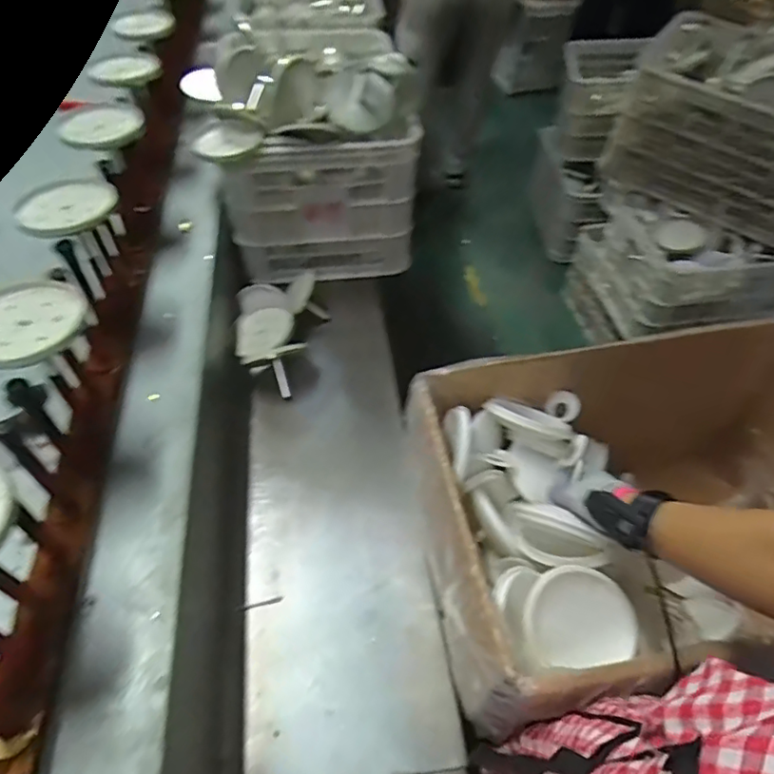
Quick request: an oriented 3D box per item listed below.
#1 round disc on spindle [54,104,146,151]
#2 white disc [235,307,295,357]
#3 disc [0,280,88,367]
[{"bbox_3d":[-0.396,-0.363,0.775,0.115,0.022,0.121,-17,51,-14],"label":"round disc on spindle"},{"bbox_3d":[-0.205,-0.098,0.931,0.102,0.010,0.098,-8,60,14],"label":"white disc"},{"bbox_3d":[-0.349,-0.064,0.539,0.108,0.014,0.102,0,49,0],"label":"disc"}]

